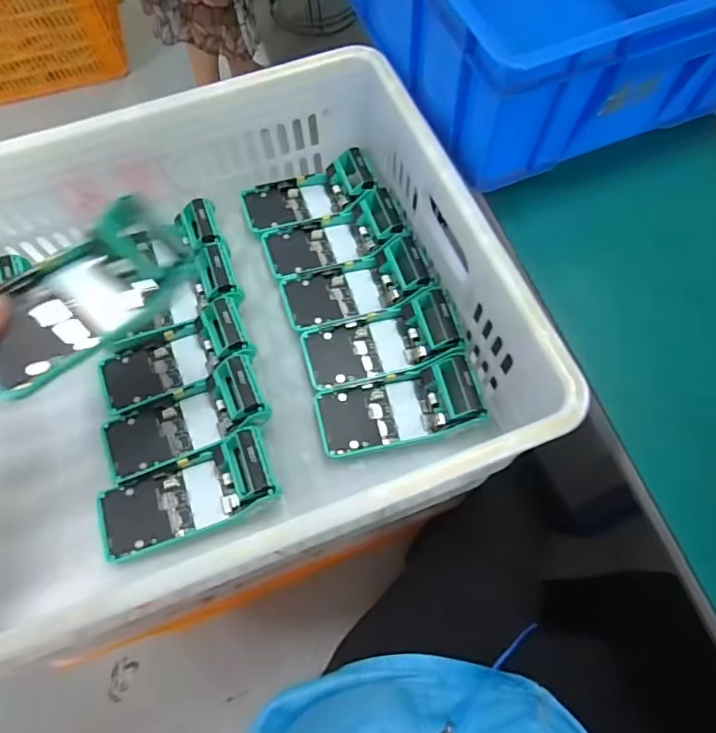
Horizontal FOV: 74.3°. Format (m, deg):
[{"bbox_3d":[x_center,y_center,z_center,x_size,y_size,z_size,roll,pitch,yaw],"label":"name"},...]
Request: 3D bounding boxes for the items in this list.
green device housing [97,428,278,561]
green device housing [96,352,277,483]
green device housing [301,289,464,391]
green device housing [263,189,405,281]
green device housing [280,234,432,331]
[{"bbox_3d":[-0.164,0.122,0.458,0.166,0.042,0.074,-21,68,-7],"label":"green device housing"},{"bbox_3d":[-0.178,0.053,0.487,0.166,0.042,0.077,-21,68,-7],"label":"green device housing"},{"bbox_3d":[0.023,-0.029,0.511,0.159,0.043,0.071,-16,68,-5],"label":"green device housing"},{"bbox_3d":[-0.031,-0.156,0.572,0.161,0.045,0.078,-18,68,-6],"label":"green device housing"},{"bbox_3d":[-0.003,-0.092,0.542,0.162,0.043,0.076,-16,68,-5],"label":"green device housing"}]

